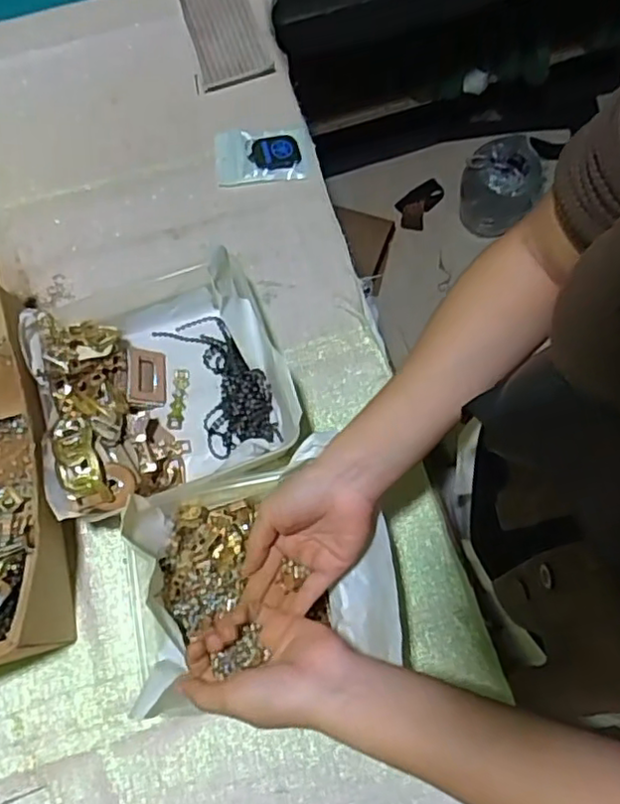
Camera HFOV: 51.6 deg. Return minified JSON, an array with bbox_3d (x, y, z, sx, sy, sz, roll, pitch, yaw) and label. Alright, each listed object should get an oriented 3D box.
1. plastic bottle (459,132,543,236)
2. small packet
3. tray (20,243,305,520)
[{"bbox_3d":[0.407,-0.458,1.378,0.155,0.182,0.157,-1,72,2],"label":"plastic bottle"},{"bbox_3d":[-0.051,-0.265,0.686,0.099,0.007,0.064,-5,73,-1],"label":"small packet"},{"bbox_3d":[-0.133,-0.021,0.574,0.202,0.086,0.200,-19,74,-5],"label":"tray"}]

